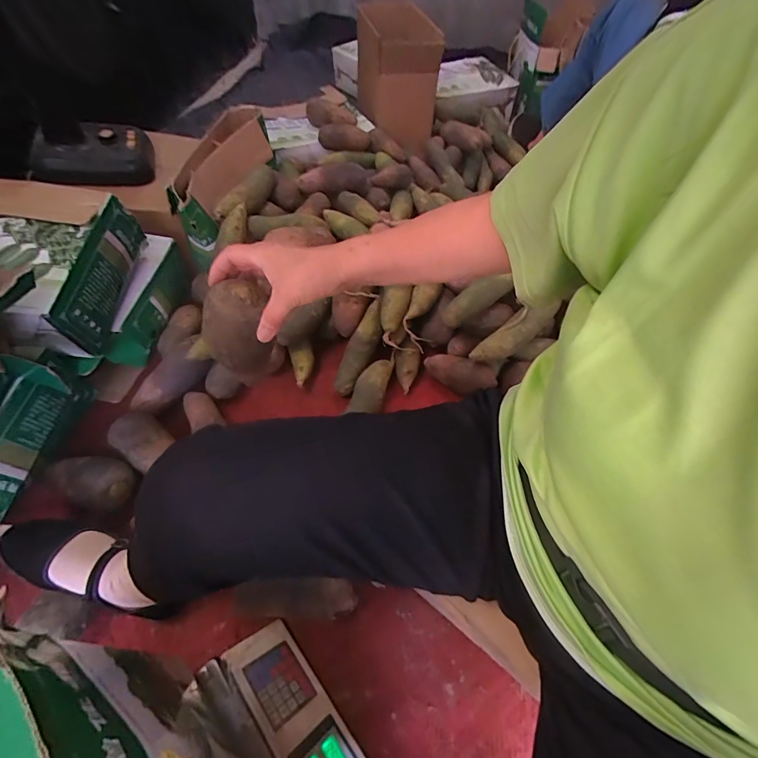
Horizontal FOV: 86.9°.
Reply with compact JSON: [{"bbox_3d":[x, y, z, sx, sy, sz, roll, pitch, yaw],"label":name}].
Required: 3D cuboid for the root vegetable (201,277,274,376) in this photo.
[{"bbox_3d":[-0.150,-0.051,0.433,0.061,0.092,0.060,-8,56,-8],"label":"root vegetable"}]

